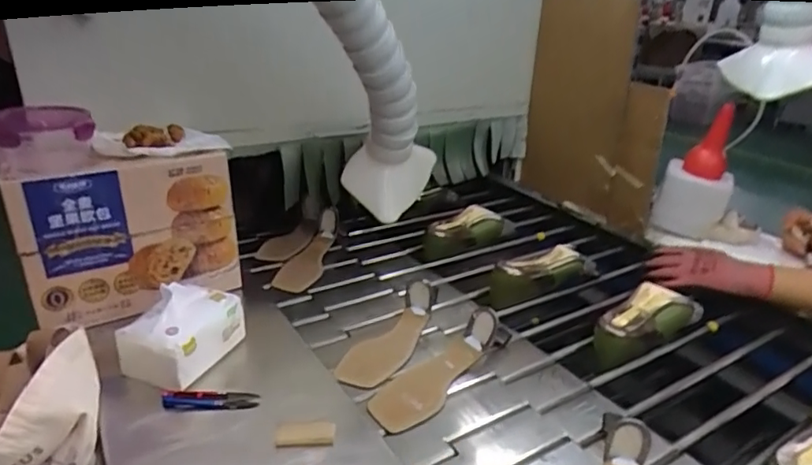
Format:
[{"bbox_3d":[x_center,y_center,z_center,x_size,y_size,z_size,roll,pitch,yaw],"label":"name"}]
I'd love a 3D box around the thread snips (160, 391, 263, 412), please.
[{"bbox_3d":[-0.220,0.190,0.626,0.106,0.015,0.020,3,23,0],"label":"thread snips"}]

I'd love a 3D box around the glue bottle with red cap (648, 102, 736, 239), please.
[{"bbox_3d":[0.579,-0.124,1.093,0.115,0.241,0.095,25,28,29],"label":"glue bottle with red cap"}]

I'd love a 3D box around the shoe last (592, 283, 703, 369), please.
[{"bbox_3d":[0.360,0.142,0.843,0.202,0.068,0.067,-10,29,-31],"label":"shoe last"}]

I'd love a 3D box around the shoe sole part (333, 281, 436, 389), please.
[{"bbox_3d":[-0.023,0.135,0.824,0.081,0.053,0.246,10,24,17],"label":"shoe sole part"}]

